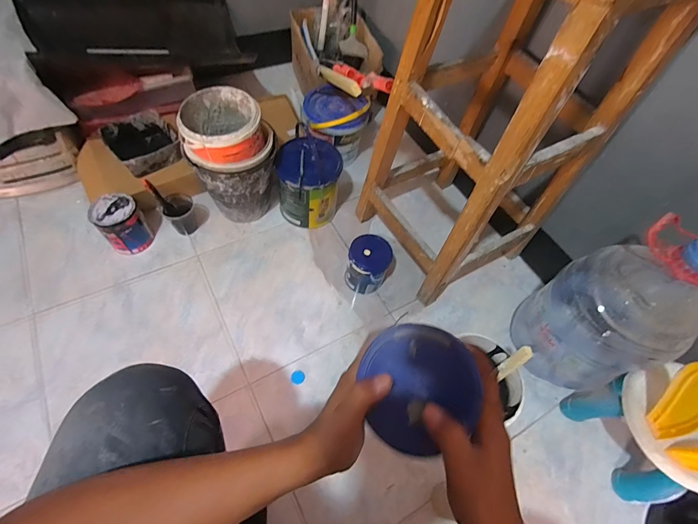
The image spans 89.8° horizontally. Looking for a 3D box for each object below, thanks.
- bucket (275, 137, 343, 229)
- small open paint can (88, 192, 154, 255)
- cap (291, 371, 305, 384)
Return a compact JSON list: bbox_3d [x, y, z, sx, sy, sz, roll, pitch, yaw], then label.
[{"bbox_3d":[-0.114,-0.220,1.003,0.163,0.203,0.164,32,61,13],"label":"bucket"},{"bbox_3d":[-0.596,-0.100,0.921,0.097,0.134,0.105,2,59,-4],"label":"small open paint can"},{"bbox_3d":[-0.121,0.274,0.834,0.032,0.008,0.033,2,60,-3],"label":"cap"}]

